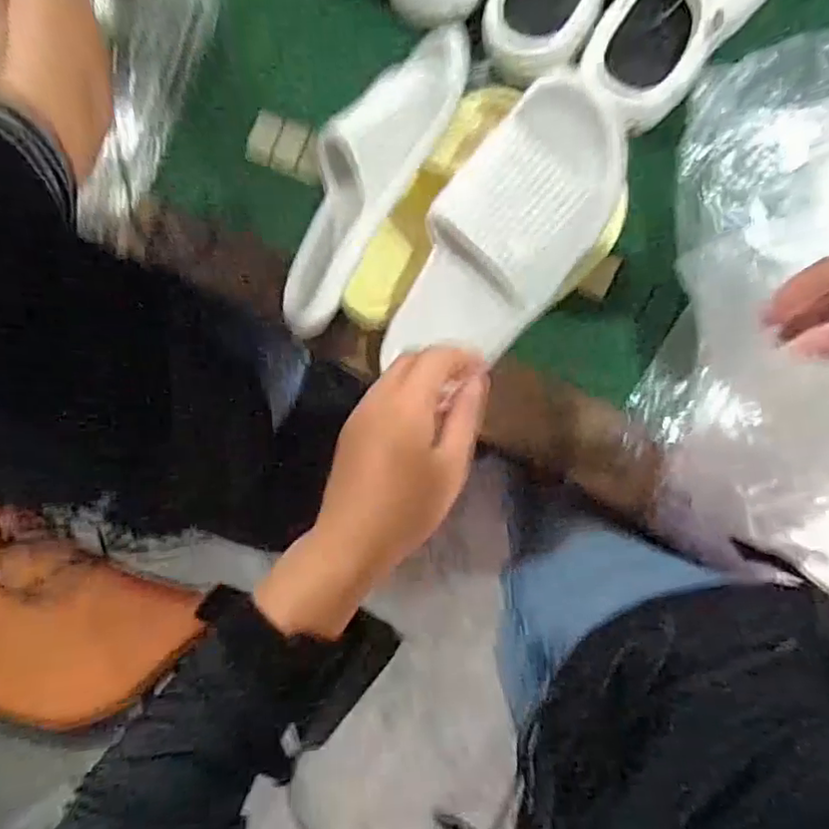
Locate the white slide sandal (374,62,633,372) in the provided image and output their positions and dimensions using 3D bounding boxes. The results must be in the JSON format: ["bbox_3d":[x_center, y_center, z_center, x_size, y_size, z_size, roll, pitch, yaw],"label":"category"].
[{"bbox_3d":[0.062,-0.125,0.500,0.109,0.070,0.266,40,119,6],"label":"white slide sandal"}]

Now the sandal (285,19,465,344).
[{"bbox_3d":[-0.053,-0.205,0.550,0.087,0.075,0.283,36,113,7],"label":"sandal"}]

